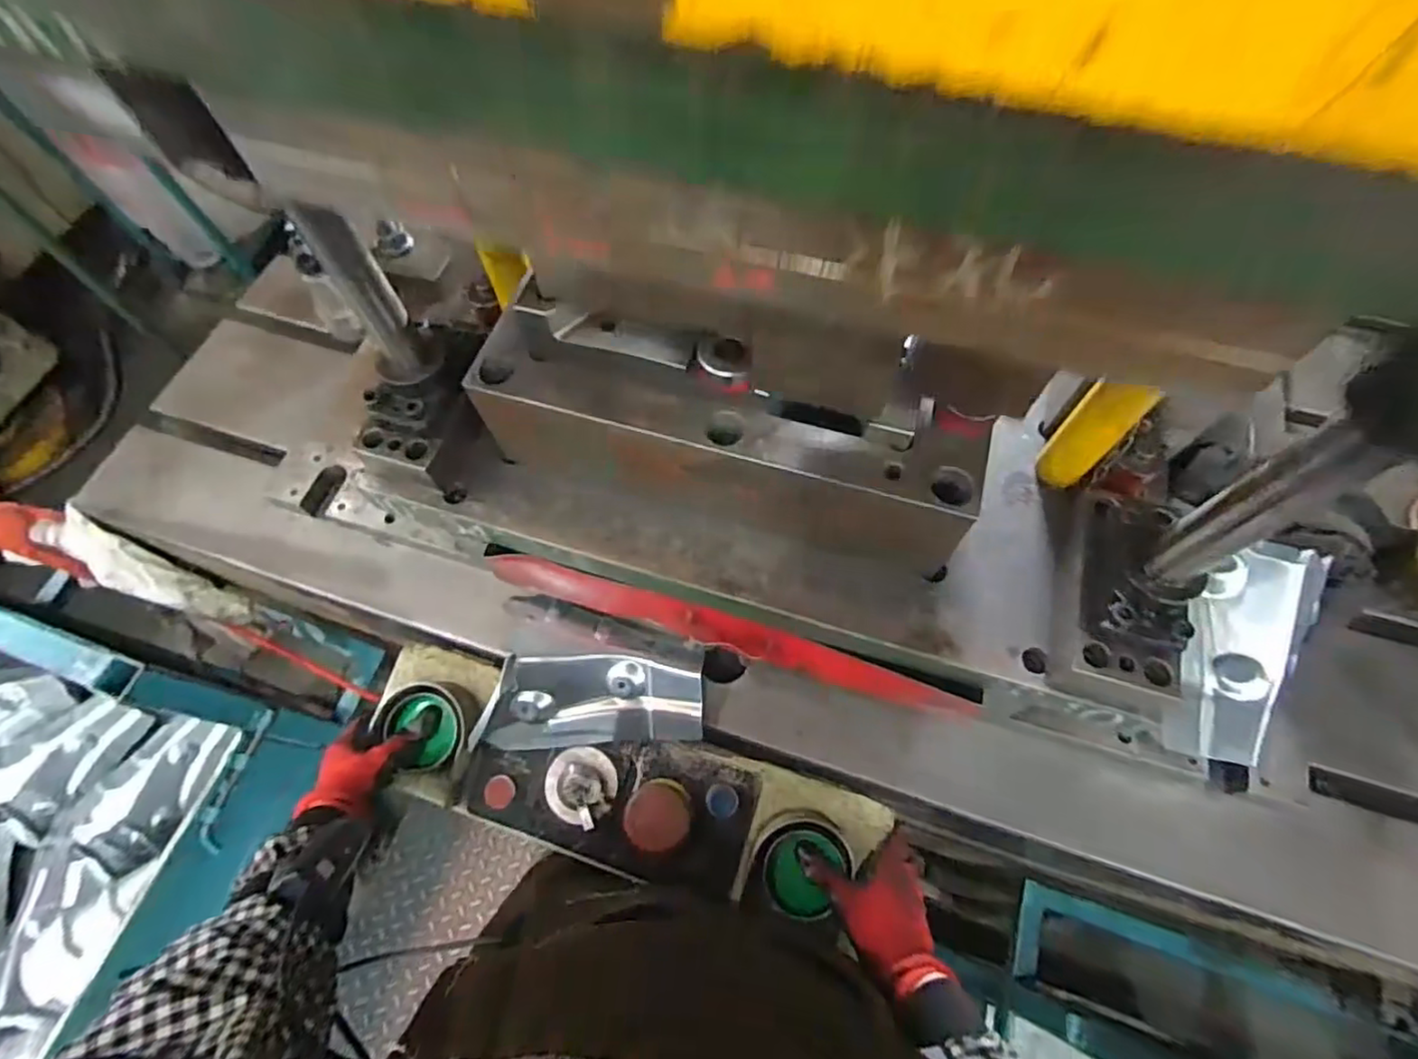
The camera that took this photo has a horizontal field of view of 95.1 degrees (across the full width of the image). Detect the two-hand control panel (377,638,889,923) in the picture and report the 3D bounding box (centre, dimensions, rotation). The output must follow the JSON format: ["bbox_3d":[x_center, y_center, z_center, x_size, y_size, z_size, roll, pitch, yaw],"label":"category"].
[{"bbox_3d":[-0.088,0.236,0.603,0.478,0.066,0.133,14,66,7],"label":"two-hand control panel"}]

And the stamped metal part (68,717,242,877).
[{"bbox_3d":[-0.833,0.380,0.958,0.134,0.072,0.208,19,66,11],"label":"stamped metal part"}]

